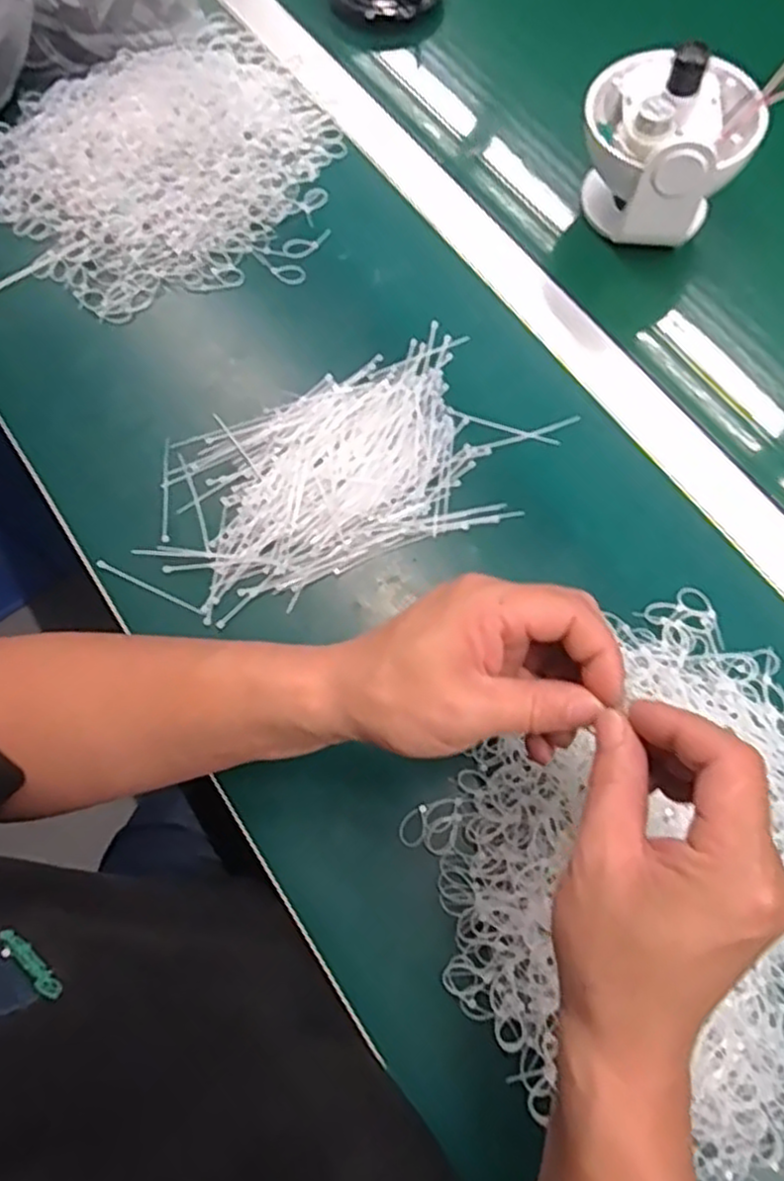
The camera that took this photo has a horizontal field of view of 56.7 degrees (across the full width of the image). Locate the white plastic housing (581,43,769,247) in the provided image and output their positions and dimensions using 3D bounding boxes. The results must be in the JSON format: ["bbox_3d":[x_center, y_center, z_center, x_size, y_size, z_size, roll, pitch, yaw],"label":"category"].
[{"bbox_3d":[0.189,-0.312,0.515,0.114,0.111,0.105,19,71,8],"label":"white plastic housing"}]

